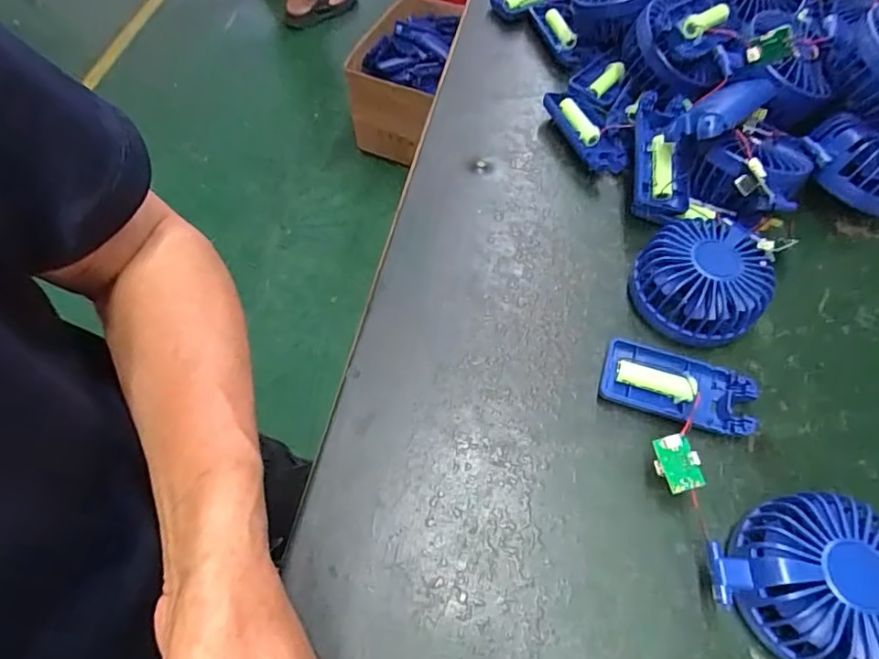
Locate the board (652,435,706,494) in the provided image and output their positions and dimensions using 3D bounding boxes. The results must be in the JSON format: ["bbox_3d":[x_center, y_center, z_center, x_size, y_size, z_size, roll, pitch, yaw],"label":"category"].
[{"bbox_3d":[0.134,0.076,0.304,0.023,0.005,0.031,-15,75,8],"label":"board"}]

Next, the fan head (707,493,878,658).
[{"bbox_3d":[0.195,0.133,0.278,0.088,0.046,0.083,0,60,0],"label":"fan head"}]

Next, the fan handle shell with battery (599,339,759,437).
[{"bbox_3d":[0.153,0.039,0.350,0.094,0.014,0.045,17,61,10],"label":"fan handle shell with battery"}]

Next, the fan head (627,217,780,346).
[{"bbox_3d":[0.178,-0.030,0.369,0.077,0.044,0.078,0,60,0],"label":"fan head"}]

